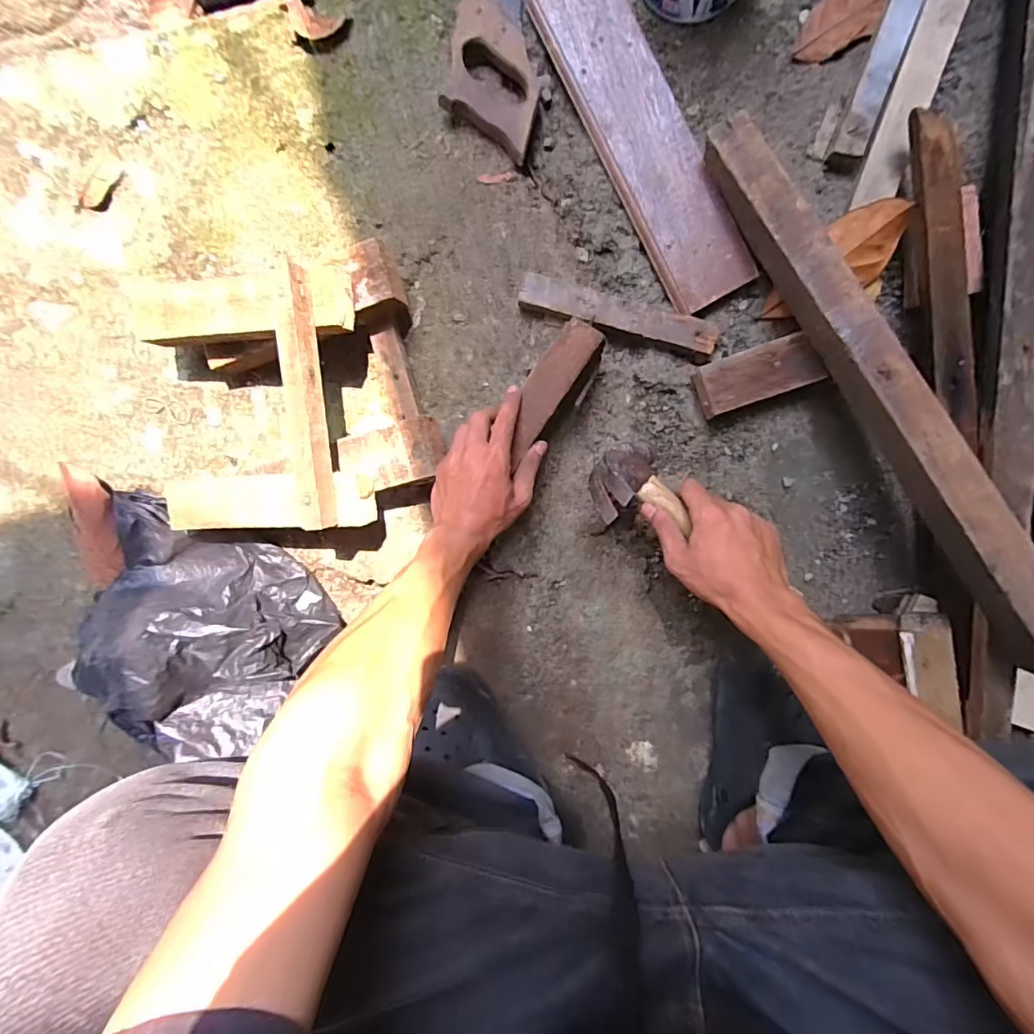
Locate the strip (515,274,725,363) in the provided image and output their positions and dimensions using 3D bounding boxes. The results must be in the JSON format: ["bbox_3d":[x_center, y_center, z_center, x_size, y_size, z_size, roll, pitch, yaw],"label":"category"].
[{"bbox_3d":[0.106,-0.210,0.522,0.206,0.026,0.032,17,98,3],"label":"strip"}]

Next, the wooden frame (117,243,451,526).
[{"bbox_3d":[-0.239,-0.111,0.512,0.291,0.119,0.260,-12,95,6],"label":"wooden frame"}]

